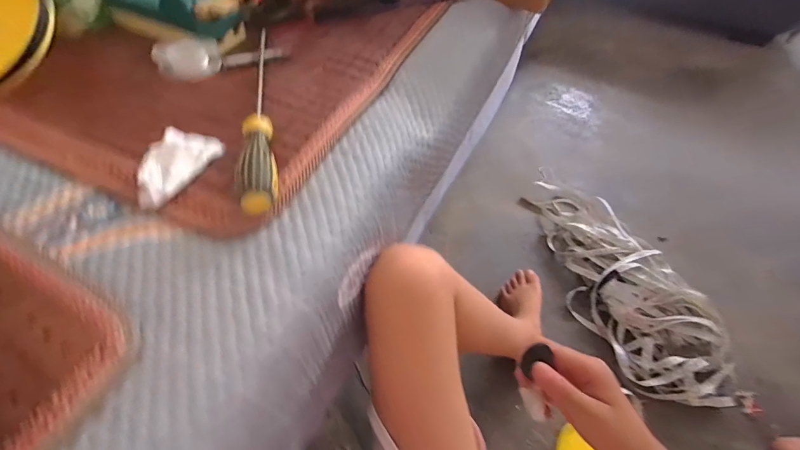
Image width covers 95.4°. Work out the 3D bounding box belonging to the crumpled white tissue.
[{"bbox_3d":[-0.200,-0.051,0.318,0.053,0.016,0.084,20,54,12],"label":"crumpled white tissue"}]

